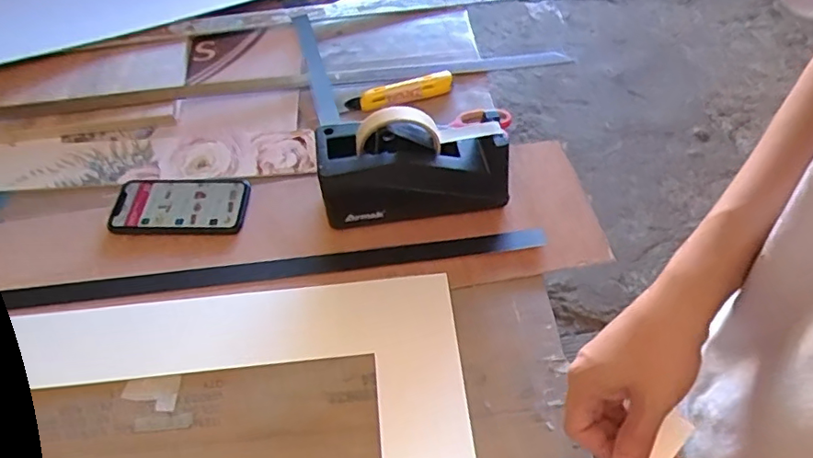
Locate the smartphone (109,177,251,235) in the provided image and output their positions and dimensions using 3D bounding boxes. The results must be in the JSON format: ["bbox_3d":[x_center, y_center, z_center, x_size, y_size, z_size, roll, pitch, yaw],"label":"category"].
[{"bbox_3d":[-0.264,-0.029,0.648,0.161,0.015,0.080,-1,53,0],"label":"smartphone"}]

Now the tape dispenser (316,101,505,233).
[{"bbox_3d":[0.008,-0.070,0.603,0.199,0.119,0.071,-5,53,-3],"label":"tape dispenser"}]

